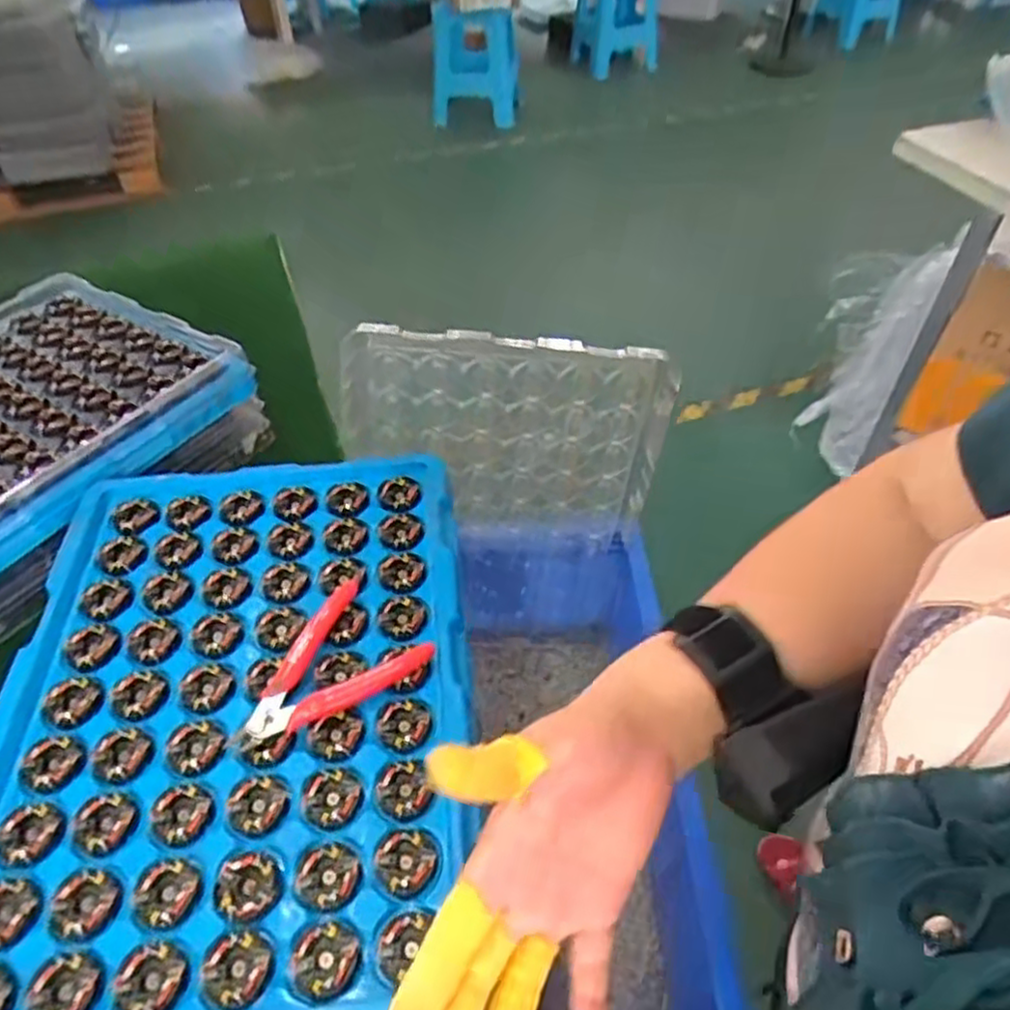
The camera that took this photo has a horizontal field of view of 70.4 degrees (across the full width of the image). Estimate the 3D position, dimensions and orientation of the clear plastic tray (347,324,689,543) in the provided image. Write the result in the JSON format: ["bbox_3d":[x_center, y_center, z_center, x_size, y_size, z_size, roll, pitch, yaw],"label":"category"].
[{"bbox_3d":[0.002,-0.055,0.646,0.281,0.212,0.040,0,46,2],"label":"clear plastic tray"}]

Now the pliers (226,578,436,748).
[{"bbox_3d":[-0.114,0.102,0.438,0.117,0.018,0.080,-36,55,-29],"label":"pliers"}]

